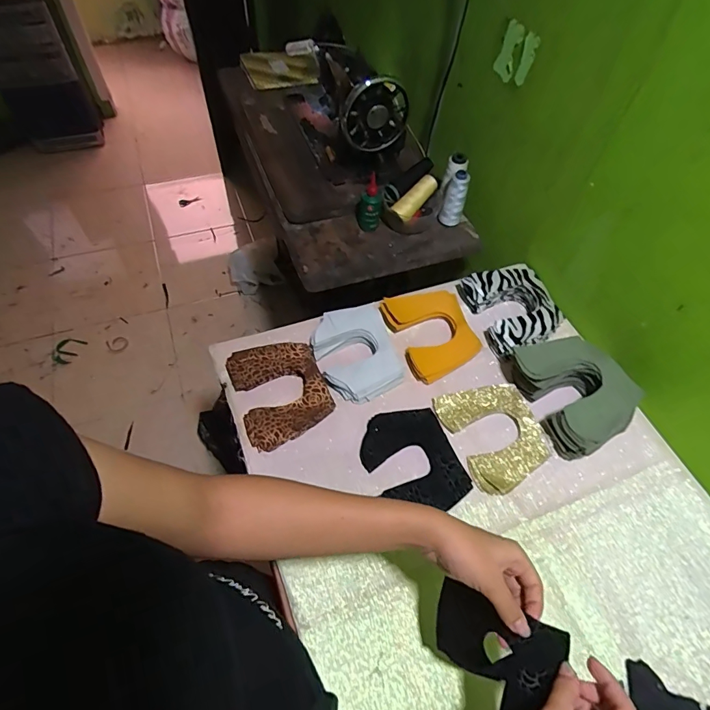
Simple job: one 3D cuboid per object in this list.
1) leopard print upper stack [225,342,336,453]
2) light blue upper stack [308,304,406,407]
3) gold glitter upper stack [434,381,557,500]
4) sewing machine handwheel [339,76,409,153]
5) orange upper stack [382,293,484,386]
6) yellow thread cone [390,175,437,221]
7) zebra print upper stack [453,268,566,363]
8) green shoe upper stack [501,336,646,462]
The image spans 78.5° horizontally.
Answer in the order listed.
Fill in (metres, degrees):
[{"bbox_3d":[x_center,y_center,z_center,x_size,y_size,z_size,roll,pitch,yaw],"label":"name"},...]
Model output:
[{"bbox_3d":[-0.112,0.052,0.662,0.130,0.029,0.156,-19,59,-14],"label":"leopard print upper stack"},{"bbox_3d":[0.002,-0.005,0.696,0.124,0.040,0.155,-19,59,-14],"label":"light blue upper stack"},{"bbox_3d":[0.210,0.112,0.646,0.133,0.013,0.160,-19,59,-14],"label":"gold glitter upper stack"},{"bbox_3d":[0.037,-0.456,0.828,0.123,0.125,0.031,-17,60,-14],"label":"sewing machine handwheel"},{"bbox_3d":[0.129,-0.042,0.730,0.129,0.013,0.160,-21,71,-14],"label":"orange upper stack"},{"bbox_3d":[0.122,-0.314,0.875,0.111,0.039,0.039,-44,67,-7],"label":"yellow thread cone"},{"bbox_3d":[0.276,-0.079,0.751,0.133,0.046,0.161,-14,58,-12],"label":"zebra print upper stack"},{"bbox_3d":[0.337,0.049,0.658,0.151,0.064,0.179,-18,59,-14],"label":"green shoe upper stack"}]

